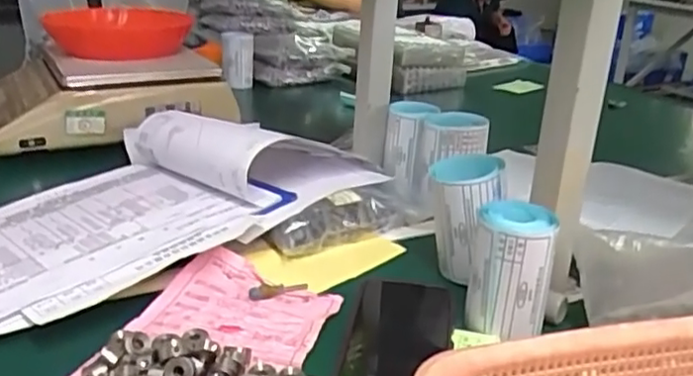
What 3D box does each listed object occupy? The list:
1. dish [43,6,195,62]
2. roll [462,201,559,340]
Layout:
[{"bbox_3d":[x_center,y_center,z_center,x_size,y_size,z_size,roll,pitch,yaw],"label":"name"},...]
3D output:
[{"bbox_3d":[-0.342,-0.238,0.974,0.205,0.053,0.204,-6,23,-16],"label":"dish"},{"bbox_3d":[0.128,0.062,0.496,0.058,0.091,0.057,12,24,19],"label":"roll"}]

